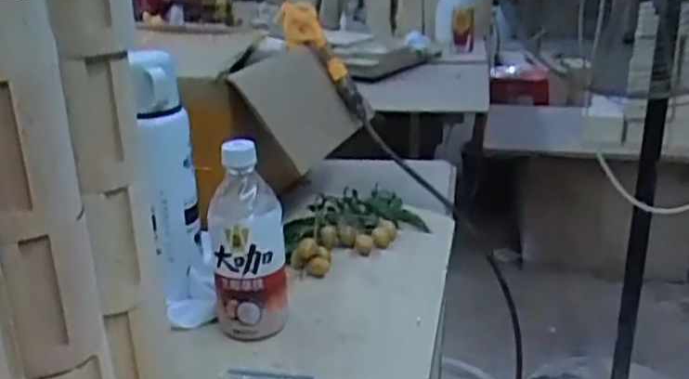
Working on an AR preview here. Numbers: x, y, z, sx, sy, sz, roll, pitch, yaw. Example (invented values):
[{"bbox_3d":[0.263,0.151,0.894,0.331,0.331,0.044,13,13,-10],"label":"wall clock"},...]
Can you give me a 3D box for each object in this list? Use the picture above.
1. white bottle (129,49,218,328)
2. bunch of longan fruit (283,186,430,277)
[{"bbox_3d":[-0.163,0.001,0.699,0.055,0.251,0.066,-5,20,-13],"label":"white bottle"},{"bbox_3d":[0.009,0.041,0.881,0.212,0.041,0.114,-18,26,-40],"label":"bunch of longan fruit"}]

